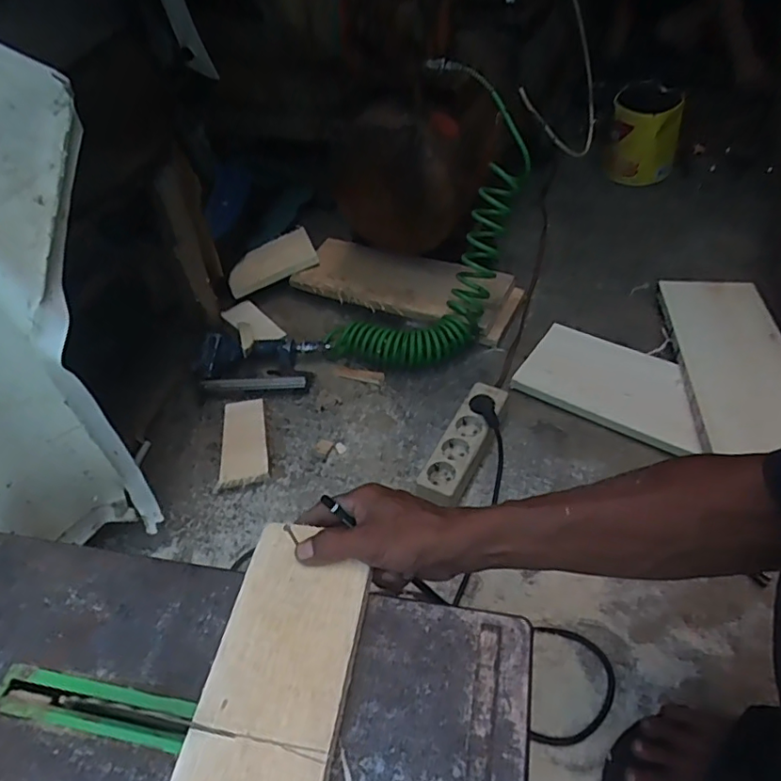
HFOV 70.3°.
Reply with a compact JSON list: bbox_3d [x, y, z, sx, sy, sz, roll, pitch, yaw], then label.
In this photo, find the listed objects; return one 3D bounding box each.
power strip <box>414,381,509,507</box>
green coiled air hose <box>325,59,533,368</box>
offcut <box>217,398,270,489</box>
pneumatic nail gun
[{"bbox_3d":[0.107,0.072,0.784,0.068,0.043,0.199,20,51,25],"label":"power strip"},{"bbox_3d":[0.082,-0.221,0.883,0.194,0.471,0.180,9,30,-45],"label":"green coiled air hose"},{"bbox_3d":[-0.223,0.076,0.847,0.070,0.014,0.152,-9,46,-3],"label":"offcut"},{"bbox_3d":[-0.222,-0.049,0.939,0.207,0.049,0.126,3,47,8],"label":"pneumatic nail gun"}]

